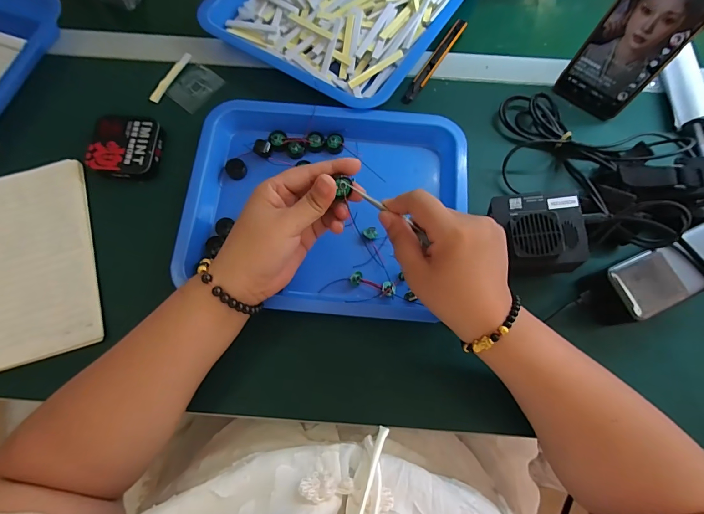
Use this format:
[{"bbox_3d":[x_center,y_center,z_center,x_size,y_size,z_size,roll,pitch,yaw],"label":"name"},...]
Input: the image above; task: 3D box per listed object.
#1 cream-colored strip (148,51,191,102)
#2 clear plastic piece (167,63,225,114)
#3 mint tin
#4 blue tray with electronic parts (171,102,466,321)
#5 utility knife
[{"bbox_3d":[-0.218,-0.219,0.440,0.012,0.004,0.078,24,77,4],"label":"cream-colored strip"},{"bbox_3d":[-0.191,-0.206,0.438,0.050,0.004,0.056,38,78,7],"label":"clear plastic piece"},{"bbox_3d":[-0.249,-0.121,0.401,0.066,0.019,0.071,4,76,0],"label":"mint tin"},{"bbox_3d":[-0.028,-0.055,0.385,0.278,0.033,0.222,6,76,0],"label":"blue tray with electronic parts"},{"bbox_3d":[0.104,-0.244,0.455,0.015,0.006,0.143,33,78,6],"label":"utility knife"}]

